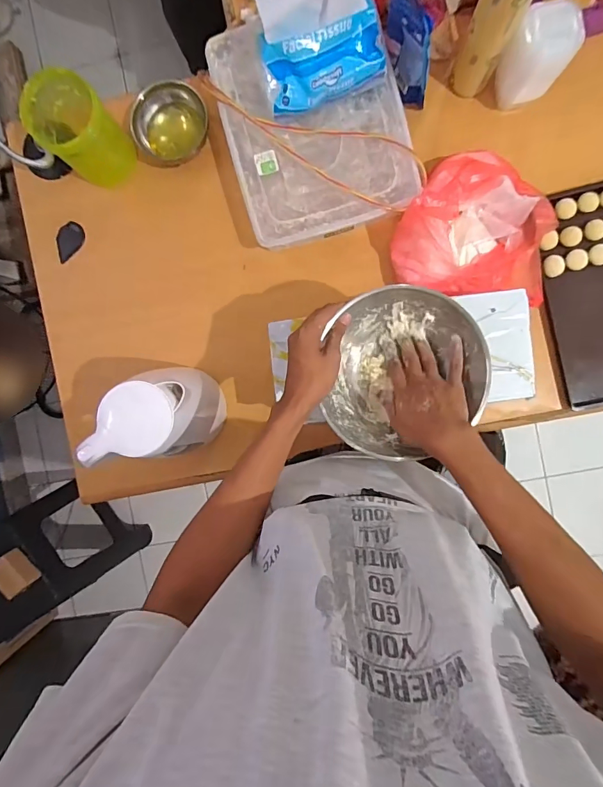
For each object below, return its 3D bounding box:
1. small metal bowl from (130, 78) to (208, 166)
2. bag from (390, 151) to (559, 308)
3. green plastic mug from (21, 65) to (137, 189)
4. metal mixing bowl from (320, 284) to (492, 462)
[{"bbox_3d":[-0.226,-0.465,0.706,0.129,0.053,0.101,-15,91,4],"label":"small metal bowl"},{"bbox_3d":[0.282,-0.270,0.664,0.235,0.086,0.224,15,93,3],"label":"bag"},{"bbox_3d":[-0.365,-0.435,0.688,0.118,0.127,0.114,33,94,2],"label":"green plastic mug"},{"bbox_3d":[0.128,-0.031,0.559,0.212,0.079,0.208,0,92,4],"label":"metal mixing bowl"}]

